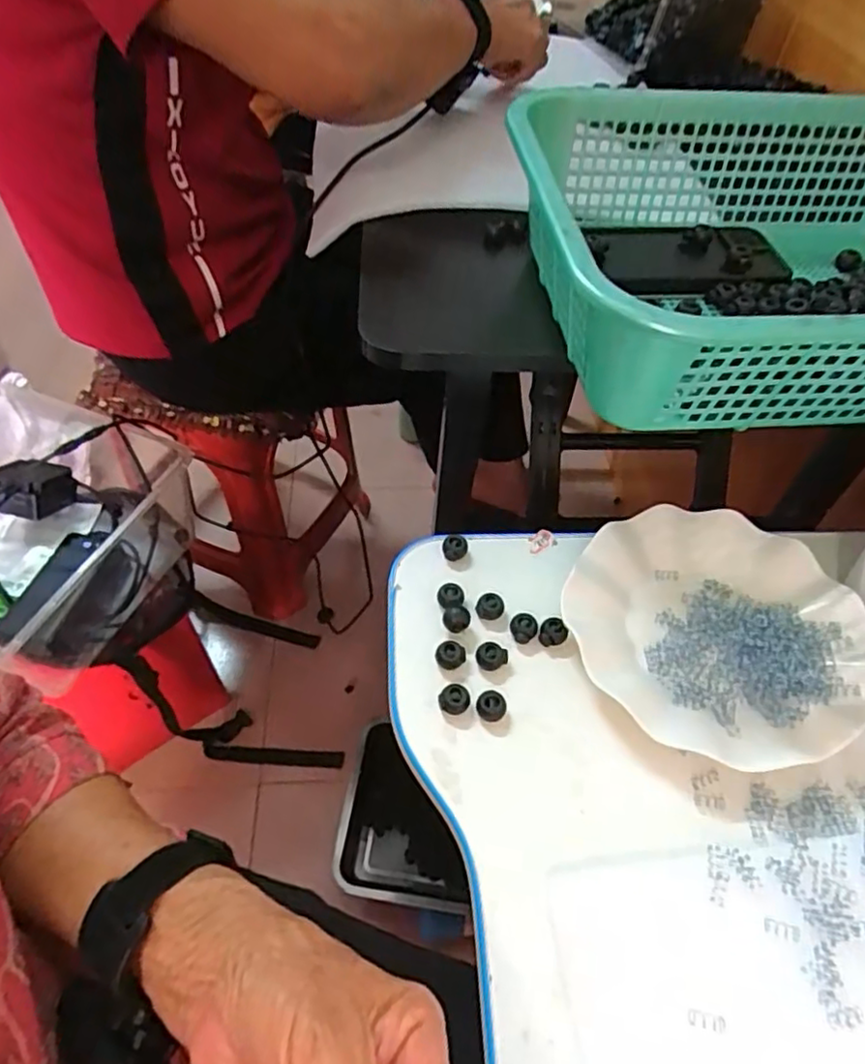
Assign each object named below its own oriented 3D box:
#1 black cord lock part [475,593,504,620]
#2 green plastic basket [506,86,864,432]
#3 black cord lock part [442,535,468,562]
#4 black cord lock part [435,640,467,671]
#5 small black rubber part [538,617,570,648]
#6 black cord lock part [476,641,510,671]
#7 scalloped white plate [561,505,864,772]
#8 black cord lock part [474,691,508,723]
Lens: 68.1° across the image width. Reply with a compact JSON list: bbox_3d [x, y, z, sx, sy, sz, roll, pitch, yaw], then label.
[{"bbox_3d":[0.038,0.050,0.427,0.018,0.014,0.015,14,52,8],"label":"black cord lock part"},{"bbox_3d":[0.254,-0.190,0.444,0.398,0.106,0.301,-1,52,-4],"label":"green plastic basket"},{"bbox_3d":[0.016,0.011,0.457,0.018,0.014,0.014,4,52,-1],"label":"black cord lock part"},{"bbox_3d":[0.012,0.078,0.405,0.019,0.015,0.016,10,52,4],"label":"black cord lock part"},{"bbox_3d":[0.079,0.066,0.415,0.017,0.012,0.015,18,53,11],"label":"small black rubber part"},{"bbox_3d":[0.037,0.080,0.403,0.019,0.014,0.014,14,52,8],"label":"black cord lock part"},{"bbox_3d":[0.183,0.062,0.418,0.177,0.039,0.169,2,52,-2],"label":"scalloped white plate"},{"bbox_3d":[0.036,0.104,0.382,0.019,0.016,0.014,-2,52,-5],"label":"black cord lock part"}]

